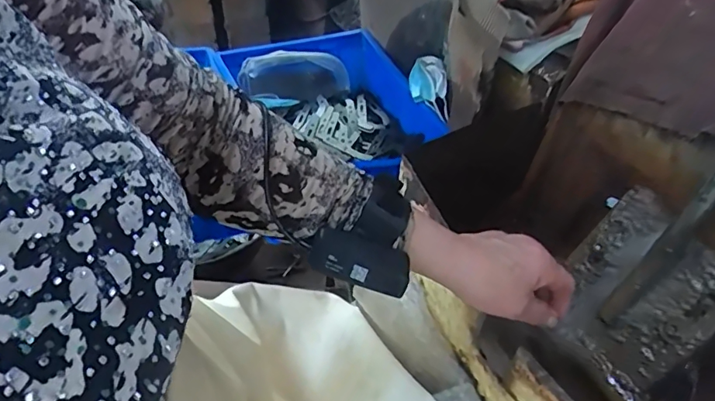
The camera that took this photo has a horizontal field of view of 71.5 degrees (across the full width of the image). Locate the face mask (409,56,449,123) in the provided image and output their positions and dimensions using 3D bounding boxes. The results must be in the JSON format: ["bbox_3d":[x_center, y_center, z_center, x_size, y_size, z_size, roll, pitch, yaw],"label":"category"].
[{"bbox_3d":[0.116,-0.186,0.796,0.032,0.074,0.104,-9,46,-14],"label":"face mask"}]

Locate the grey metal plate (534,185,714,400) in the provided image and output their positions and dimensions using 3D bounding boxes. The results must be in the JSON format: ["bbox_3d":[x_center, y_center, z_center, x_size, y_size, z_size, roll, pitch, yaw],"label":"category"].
[{"bbox_3d":[0.300,0.116,0.535,0.018,0.205,0.172,10,27,-40],"label":"grey metal plate"}]

